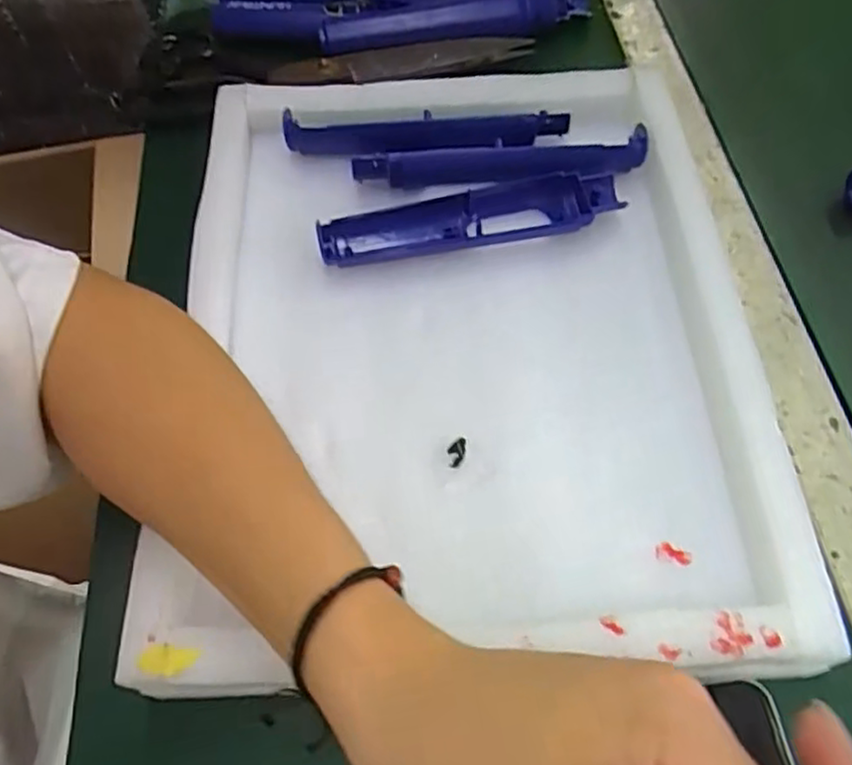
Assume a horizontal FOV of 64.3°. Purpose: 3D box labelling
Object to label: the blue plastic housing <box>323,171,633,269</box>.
[{"bbox_3d":[0.024,-0.092,0.387,0.168,0.020,0.035,-8,61,-3],"label":"blue plastic housing"}]

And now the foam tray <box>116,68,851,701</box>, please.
[{"bbox_3d":[0.010,-0.032,0.359,0.296,0.038,0.351,-2,61,0],"label":"foam tray"}]

